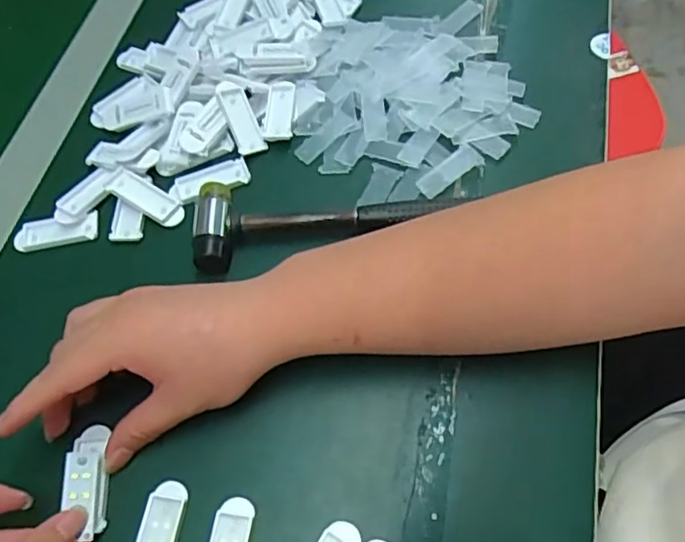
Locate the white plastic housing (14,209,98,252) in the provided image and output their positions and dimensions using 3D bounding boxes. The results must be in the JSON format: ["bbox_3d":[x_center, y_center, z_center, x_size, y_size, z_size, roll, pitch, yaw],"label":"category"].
[{"bbox_3d":[-0.199,-0.027,0.418,0.056,0.007,0.021,-9,62,-3],"label":"white plastic housing"}]

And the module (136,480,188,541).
[{"bbox_3d":[-0.098,0.140,0.316,0.021,0.004,0.058,6,62,5],"label":"module"}]

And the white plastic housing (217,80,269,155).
[{"bbox_3d":[-0.075,-0.113,0.443,0.021,0.005,0.056,-23,88,-11],"label":"white plastic housing"}]

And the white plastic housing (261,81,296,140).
[{"bbox_3d":[-0.048,-0.122,0.453,0.022,0.005,0.055,0,62,2],"label":"white plastic housing"}]

